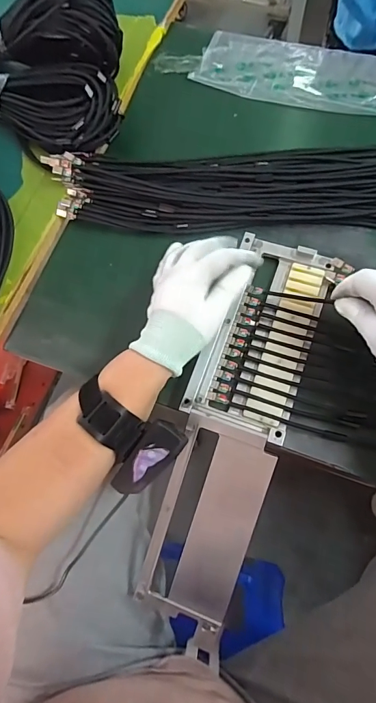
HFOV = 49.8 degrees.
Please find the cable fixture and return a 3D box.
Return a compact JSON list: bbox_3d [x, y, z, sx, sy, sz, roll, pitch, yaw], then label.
[{"bbox_3d":[0.043,0.081,0.390,0.097,0.045,0.402,18,85,5],"label":"cable fixture"}]

